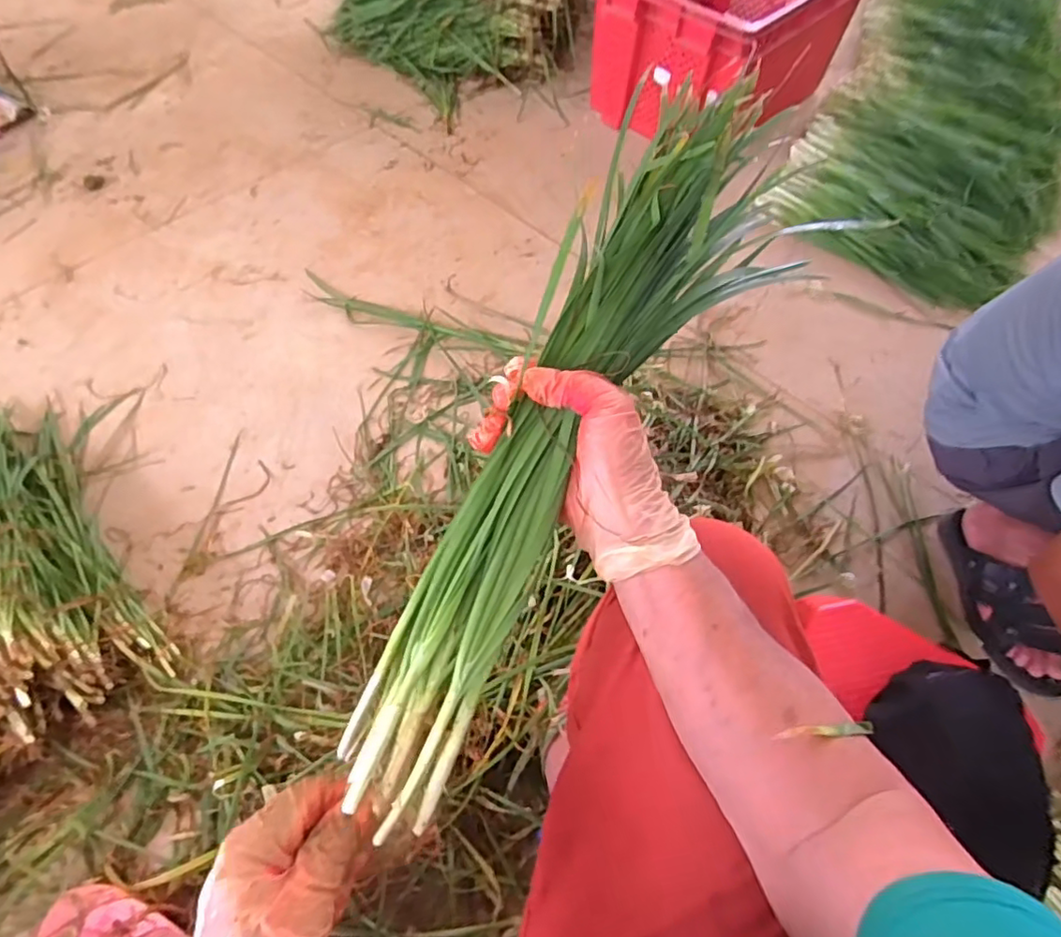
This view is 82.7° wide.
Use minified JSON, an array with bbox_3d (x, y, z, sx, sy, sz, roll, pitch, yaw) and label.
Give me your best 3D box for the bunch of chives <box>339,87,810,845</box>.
[{"bbox_3d":[0.027,-0.024,0.400,0.102,0.093,0.500,26,78,11],"label":"bunch of chives"}]

